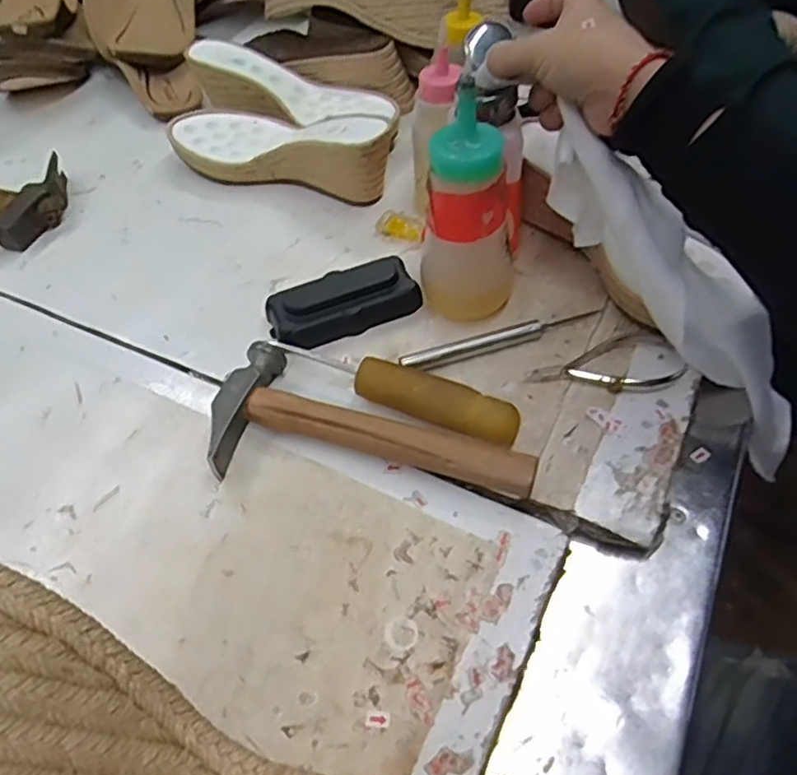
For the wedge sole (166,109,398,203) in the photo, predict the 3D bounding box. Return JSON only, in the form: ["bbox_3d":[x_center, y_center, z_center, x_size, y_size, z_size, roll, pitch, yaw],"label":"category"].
[{"bbox_3d":[-0.105,-0.225,0.575,0.226,0.060,0.082,17,55,16],"label":"wedge sole"}]

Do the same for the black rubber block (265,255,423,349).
[{"bbox_3d":[-0.039,-0.061,0.468,0.108,0.023,0.054,-22,54,-14],"label":"black rubber block"}]

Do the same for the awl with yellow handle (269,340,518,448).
[{"bbox_3d":[-0.003,0.000,0.412,0.162,0.024,0.024,18,55,17],"label":"awl with yellow handle"}]

